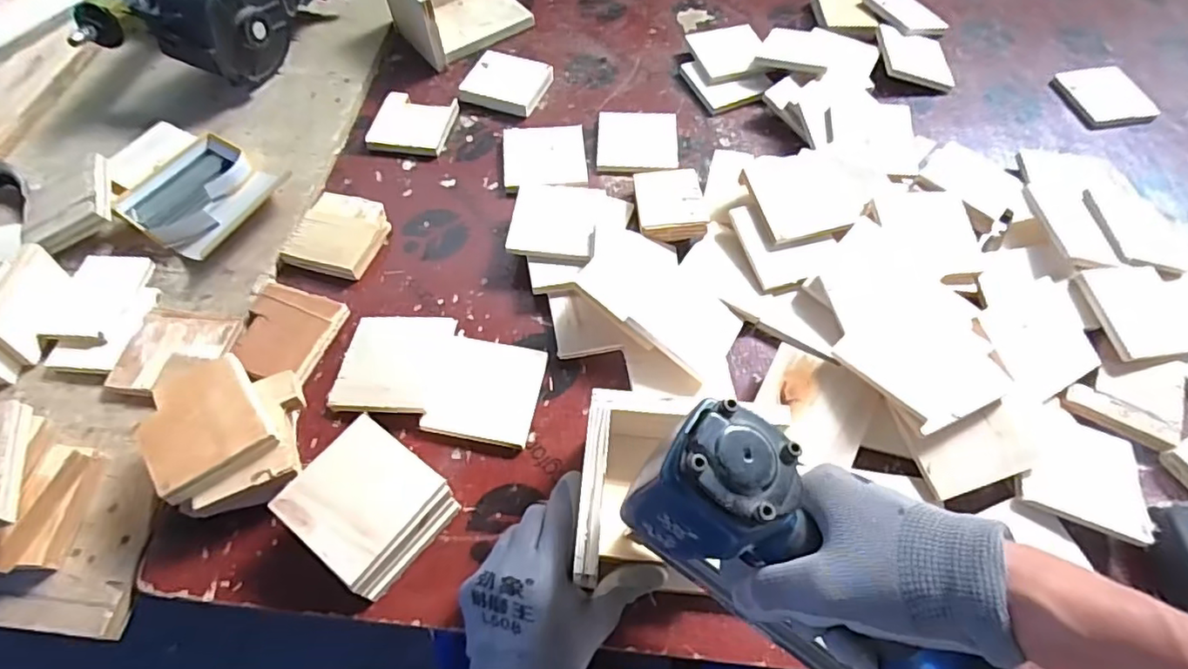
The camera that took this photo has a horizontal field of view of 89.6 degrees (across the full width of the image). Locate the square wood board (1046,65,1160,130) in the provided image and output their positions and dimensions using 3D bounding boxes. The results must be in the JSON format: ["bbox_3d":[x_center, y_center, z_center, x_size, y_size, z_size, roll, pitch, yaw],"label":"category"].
[{"bbox_3d":[0.637,-0.297,0.745,0.101,0.015,0.088,-6,61,-4],"label":"square wood board"}]

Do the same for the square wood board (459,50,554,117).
[{"bbox_3d":[-0.107,-0.315,0.749,0.095,0.019,0.091,14,61,8],"label":"square wood board"}]

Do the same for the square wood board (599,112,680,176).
[{"bbox_3d":[0.051,-0.227,0.697,0.091,0.008,0.097,1,60,0],"label":"square wood board"}]

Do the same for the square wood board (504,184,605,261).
[{"bbox_3d":[-0.039,-0.117,0.604,0.086,0.009,0.096,8,59,2],"label":"square wood board"}]

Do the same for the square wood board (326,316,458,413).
[{"bbox_3d":[-0.180,0.024,0.536,0.088,0.016,0.101,6,61,3],"label":"square wood board"}]

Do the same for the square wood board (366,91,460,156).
[{"bbox_3d":[-0.215,-0.250,0.715,0.091,0.016,0.088,8,61,4],"label":"square wood board"}]

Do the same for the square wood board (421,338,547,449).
[{"bbox_3d":[-0.095,0.049,0.536,0.091,0.008,0.096,9,61,5],"label":"square wood board"}]

